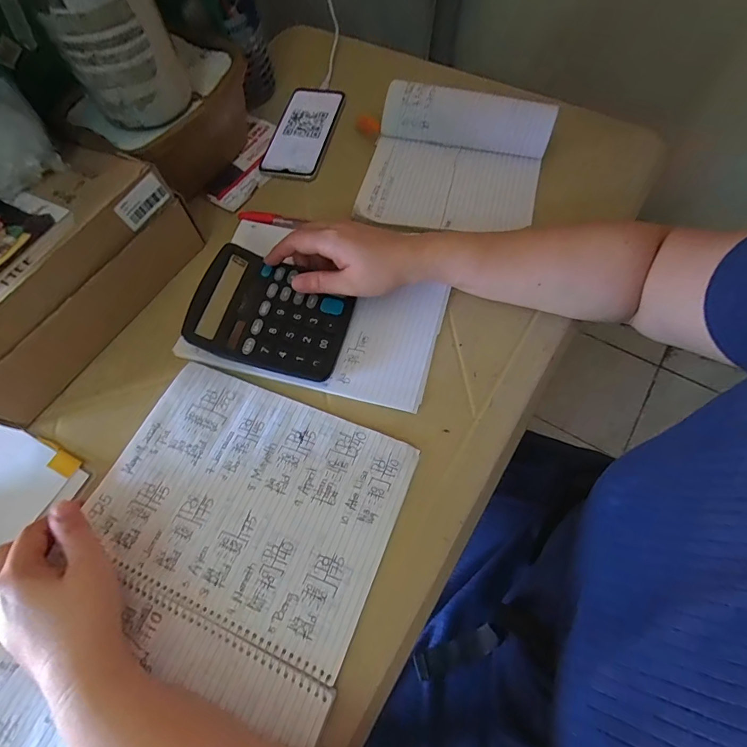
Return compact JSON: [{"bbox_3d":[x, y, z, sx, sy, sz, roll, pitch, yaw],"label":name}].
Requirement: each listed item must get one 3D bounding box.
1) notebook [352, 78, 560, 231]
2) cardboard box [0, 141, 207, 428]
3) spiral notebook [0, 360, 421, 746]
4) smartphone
[{"bbox_3d":[0.092,-0.245,0.469,0.194,0.045,0.169,13,67,9],"label":"notebook"},{"bbox_3d":[-0.326,-0.104,0.407,0.151,0.104,0.257,30,71,15],"label":"cardboard box"},{"bbox_3d":[-0.142,0.180,0.318,0.244,0.014,0.363,20,69,12],"label":"spiral notebook"},{"bbox_3d":[-0.089,-0.312,0.529,0.078,0.016,0.150,12,67,9],"label":"smartphone"}]

